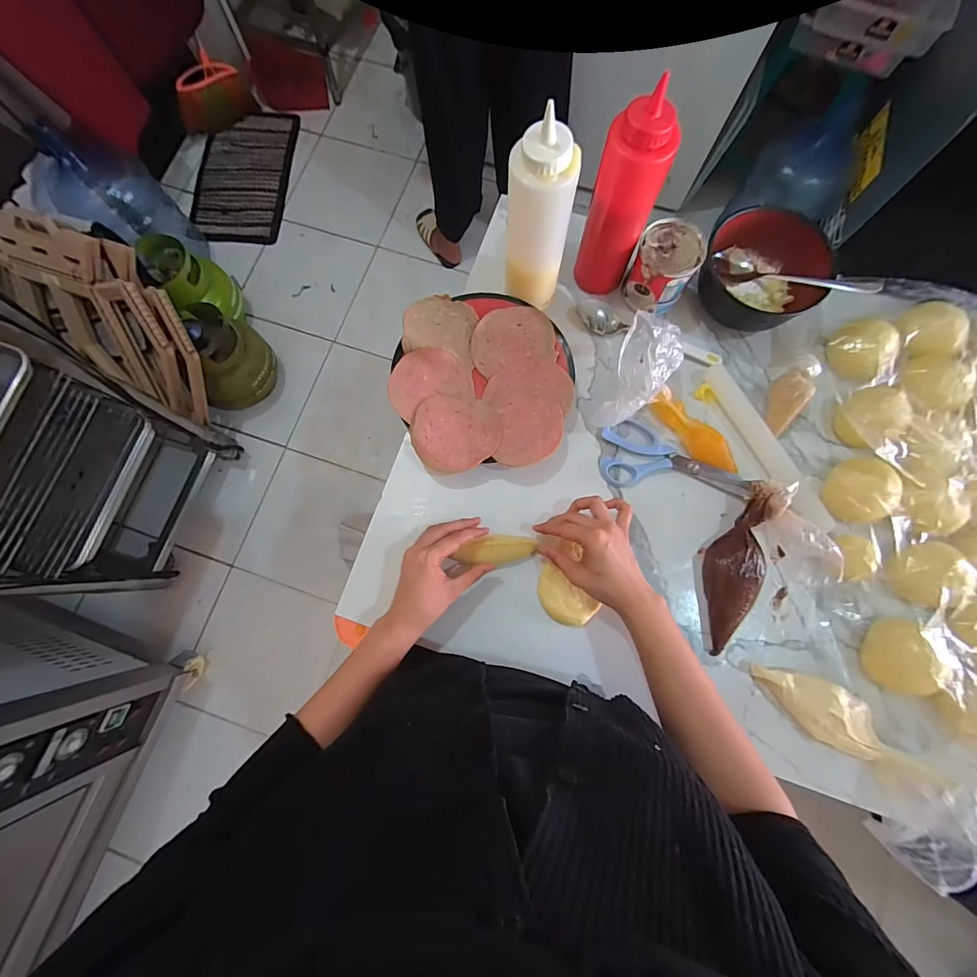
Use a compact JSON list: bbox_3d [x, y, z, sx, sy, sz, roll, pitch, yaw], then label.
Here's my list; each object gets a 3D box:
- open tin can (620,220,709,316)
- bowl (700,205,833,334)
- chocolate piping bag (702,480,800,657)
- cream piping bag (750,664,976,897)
[{"bbox_3d":[0.207,-0.262,0.507,0.075,0.082,0.069,0,77,1],"label":"open tin can"},{"bbox_3d":[0.341,-0.261,0.519,0.116,0.057,0.135,-44,80,-8],"label":"bowl"},{"bbox_3d":[0.273,0.080,0.457,0.051,0.045,0.192,23,79,6],"label":"chocolate piping bag"},{"bbox_3d":[0.378,0.247,0.411,0.100,0.072,0.202,-32,78,-6],"label":"cream piping bag"}]

